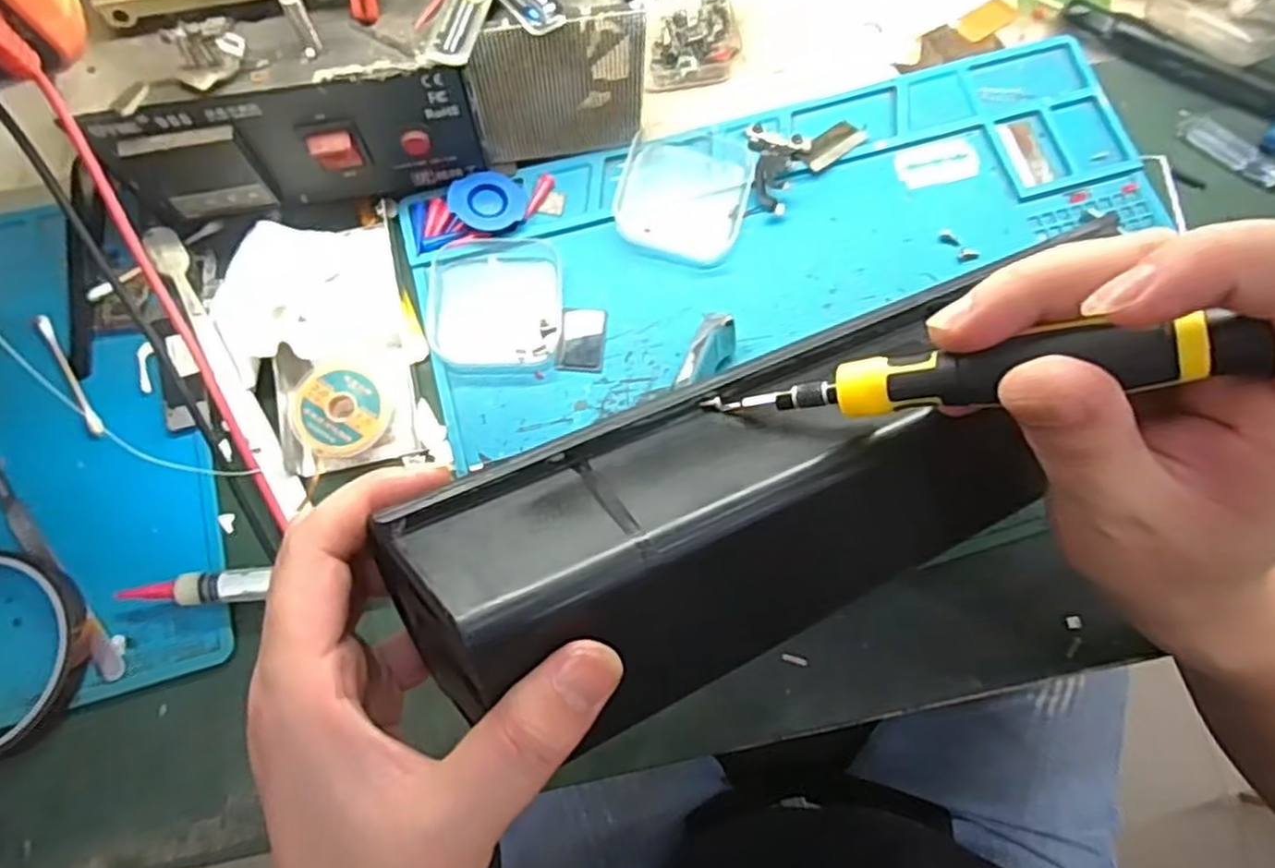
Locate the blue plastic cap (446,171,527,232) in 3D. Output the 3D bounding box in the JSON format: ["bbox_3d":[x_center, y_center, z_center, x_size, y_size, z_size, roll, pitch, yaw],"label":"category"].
[{"bbox_3d":[-0.075,-0.117,0.372,0.036,0.010,0.030,-25,74,-7],"label":"blue plastic cap"}]

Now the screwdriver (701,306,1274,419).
[{"bbox_3d":[0.081,-0.014,0.199,0.134,0.016,0.015,-6,71,33],"label":"screwdriver"}]

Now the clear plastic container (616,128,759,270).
[{"bbox_3d":[0.025,-0.125,0.374,0.063,0.011,0.075,13,73,4],"label":"clear plastic container"}]

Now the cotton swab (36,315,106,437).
[{"bbox_3d":[-0.270,-0.028,0.352,0.005,0.006,0.072,-34,77,-9],"label":"cotton swab"}]

